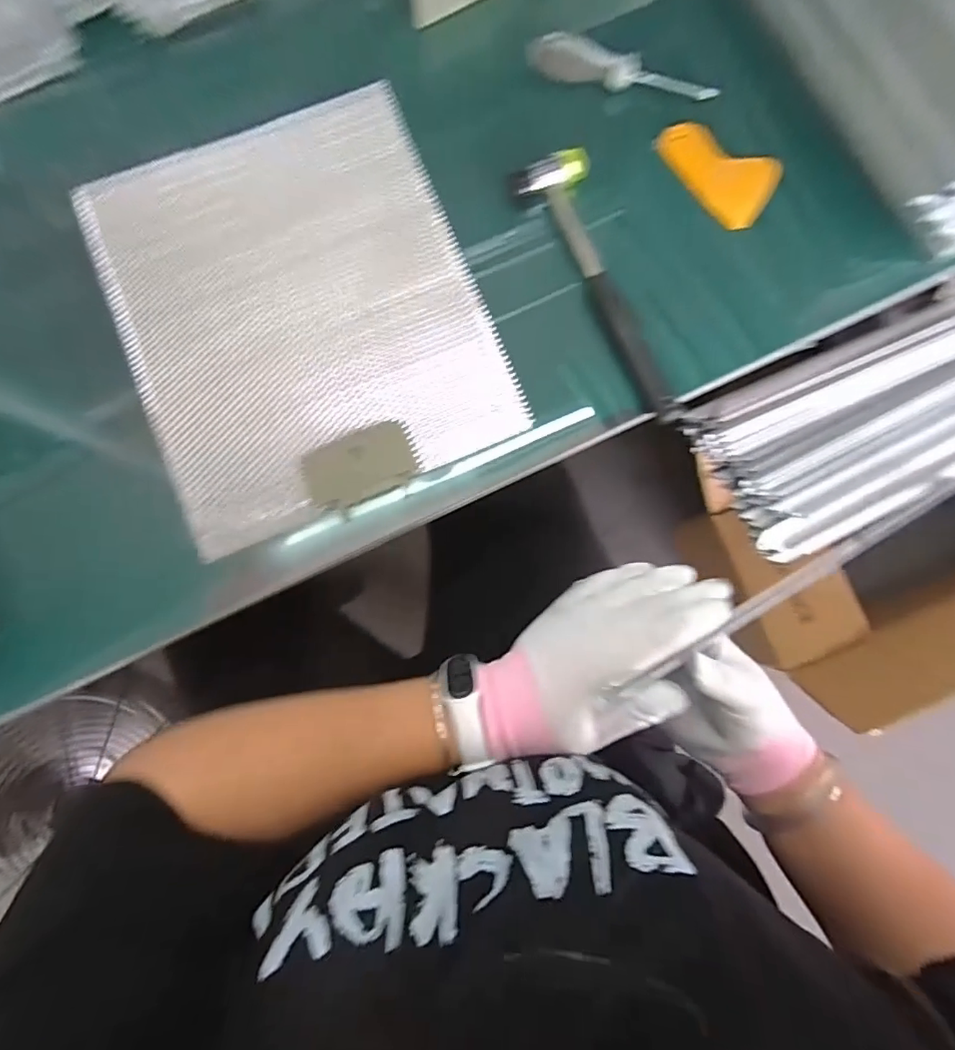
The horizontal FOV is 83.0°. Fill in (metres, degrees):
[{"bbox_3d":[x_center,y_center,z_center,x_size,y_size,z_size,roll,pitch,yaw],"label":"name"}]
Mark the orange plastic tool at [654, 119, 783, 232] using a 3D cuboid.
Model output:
[{"bbox_3d":[0.208,-0.311,0.472,0.107,0.011,0.070,34,83,4],"label":"orange plastic tool"}]

